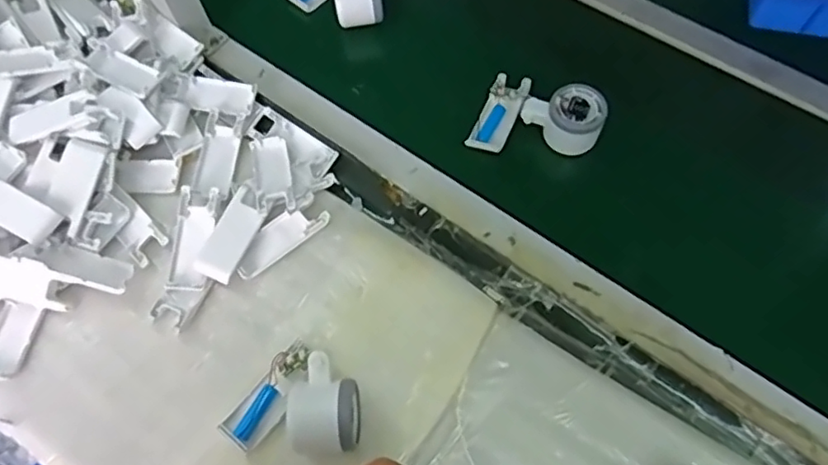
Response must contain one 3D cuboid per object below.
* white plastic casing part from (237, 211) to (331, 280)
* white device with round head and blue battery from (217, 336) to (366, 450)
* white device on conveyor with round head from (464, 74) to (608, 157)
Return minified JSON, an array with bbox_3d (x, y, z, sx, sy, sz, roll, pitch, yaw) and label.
[{"bbox_3d":[-0.136,0.005,0.614,0.102,0.008,0.041,-36,68,-14],"label":"white plastic casing part"},{"bbox_3d":[-0.099,0.154,0.511,0.108,0.055,0.099,-1,65,2],"label":"white device with round head and blue battery"},{"bbox_3d":[0.134,-0.123,0.648,0.127,0.050,0.095,21,67,12],"label":"white device on conveyor with round head"}]

